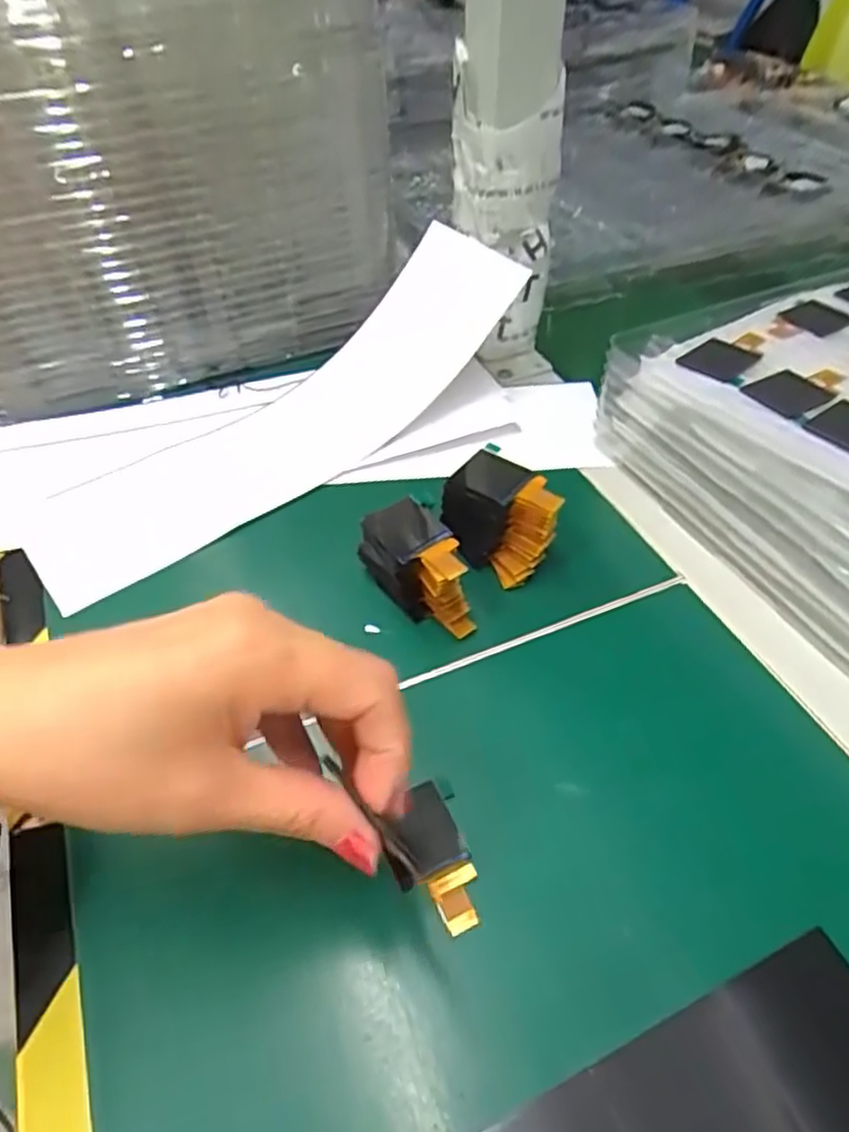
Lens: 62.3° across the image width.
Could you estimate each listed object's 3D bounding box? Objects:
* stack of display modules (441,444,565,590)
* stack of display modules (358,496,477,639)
[{"bbox_3d":[0.037,-0.024,0.339,0.054,0.038,0.041,31,56,24],"label":"stack of display modules"},{"bbox_3d":[-0.004,0.001,0.318,0.030,0.042,0.059,-22,52,-17],"label":"stack of display modules"}]

